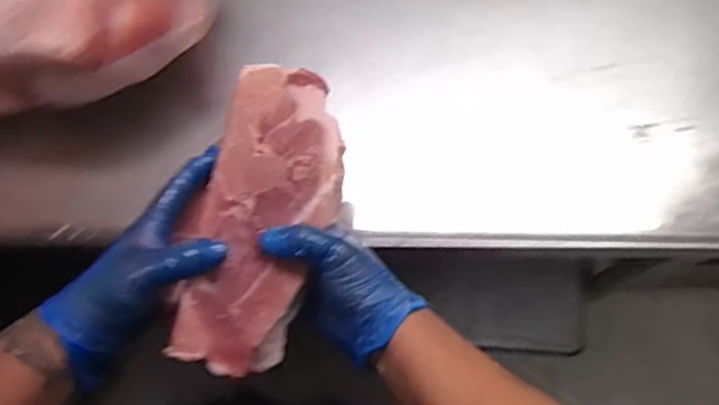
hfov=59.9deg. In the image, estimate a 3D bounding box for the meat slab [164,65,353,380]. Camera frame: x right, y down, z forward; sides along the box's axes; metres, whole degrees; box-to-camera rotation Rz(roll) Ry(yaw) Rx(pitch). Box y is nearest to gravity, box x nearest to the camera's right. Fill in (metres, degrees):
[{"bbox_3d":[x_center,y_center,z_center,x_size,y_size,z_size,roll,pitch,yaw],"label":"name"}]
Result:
[{"bbox_3d":[-0.075,0.011,0.475,0.112,0.035,0.226,21,82,-19],"label":"meat slab"}]

